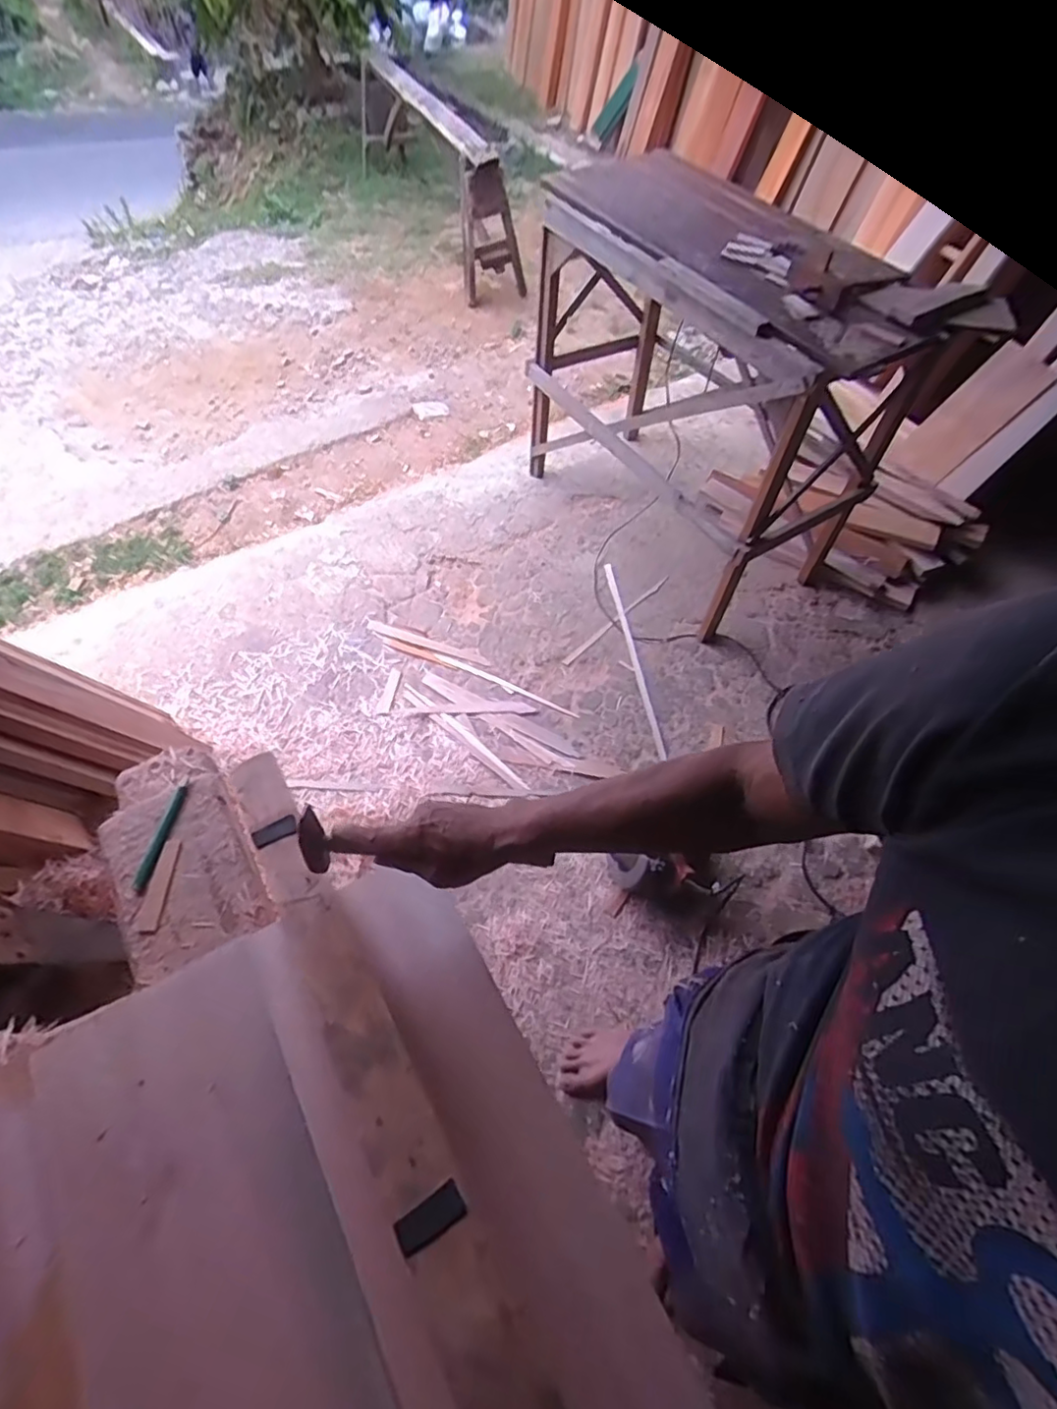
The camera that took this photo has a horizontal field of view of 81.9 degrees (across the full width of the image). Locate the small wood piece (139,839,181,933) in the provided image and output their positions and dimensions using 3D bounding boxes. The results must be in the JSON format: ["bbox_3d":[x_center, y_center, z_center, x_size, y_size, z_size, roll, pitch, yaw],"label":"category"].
[{"bbox_3d":[-0.408,0.200,0.678,0.020,0.007,0.101,0,56,0],"label":"small wood piece"}]

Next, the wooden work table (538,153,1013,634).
[{"bbox_3d":[0.481,-0.888,1.701,0.588,0.823,1.031,-30,61,-19],"label":"wooden work table"}]

